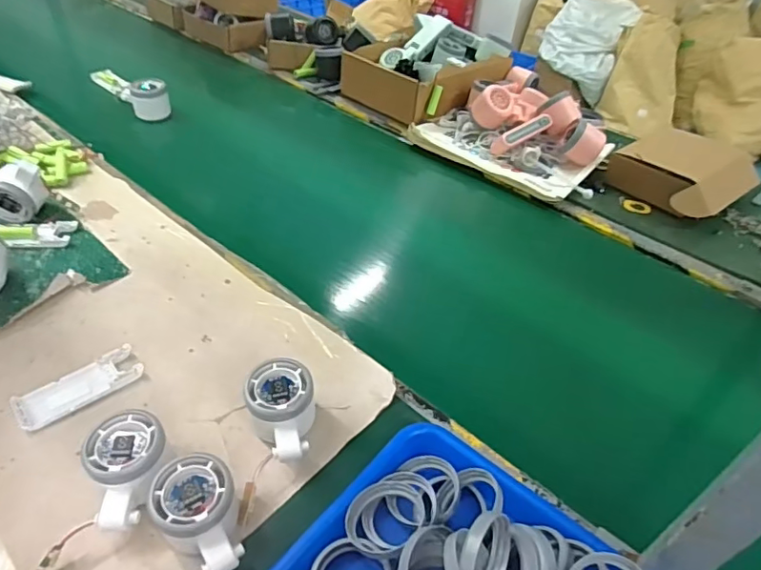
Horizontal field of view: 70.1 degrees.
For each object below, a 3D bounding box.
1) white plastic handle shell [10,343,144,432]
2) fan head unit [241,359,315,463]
[{"bbox_3d":[-0.274,0.093,0.494,0.103,0.016,0.039,-26,51,-30],"label":"white plastic handle shell"},{"bbox_3d":[-0.083,0.111,0.467,0.055,0.053,0.079,-12,45,-18],"label":"fan head unit"}]

